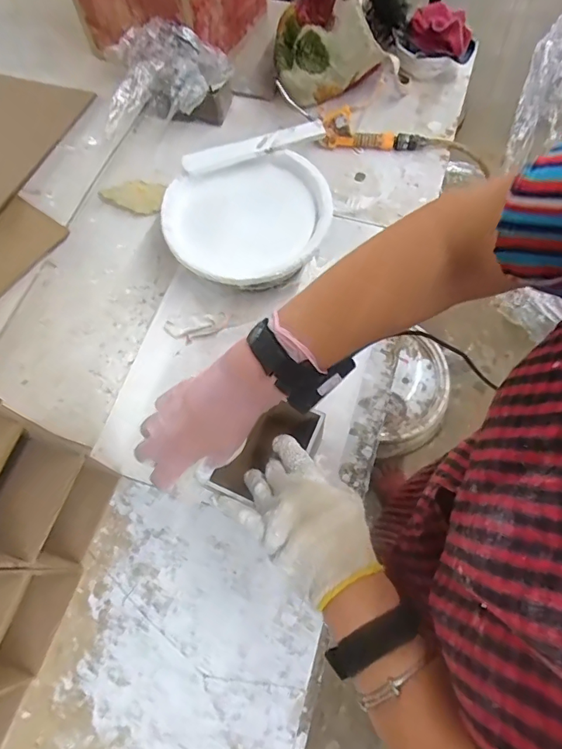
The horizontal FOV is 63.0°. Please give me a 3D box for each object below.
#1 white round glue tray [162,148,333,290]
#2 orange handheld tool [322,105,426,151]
[{"bbox_3d":[-0.045,-0.215,0.616,0.204,0.033,0.211,20,71,15],"label":"white round glue tray"},{"bbox_3d":[0.147,-0.393,0.740,0.176,0.039,0.046,4,68,4],"label":"orange handheld tool"}]

